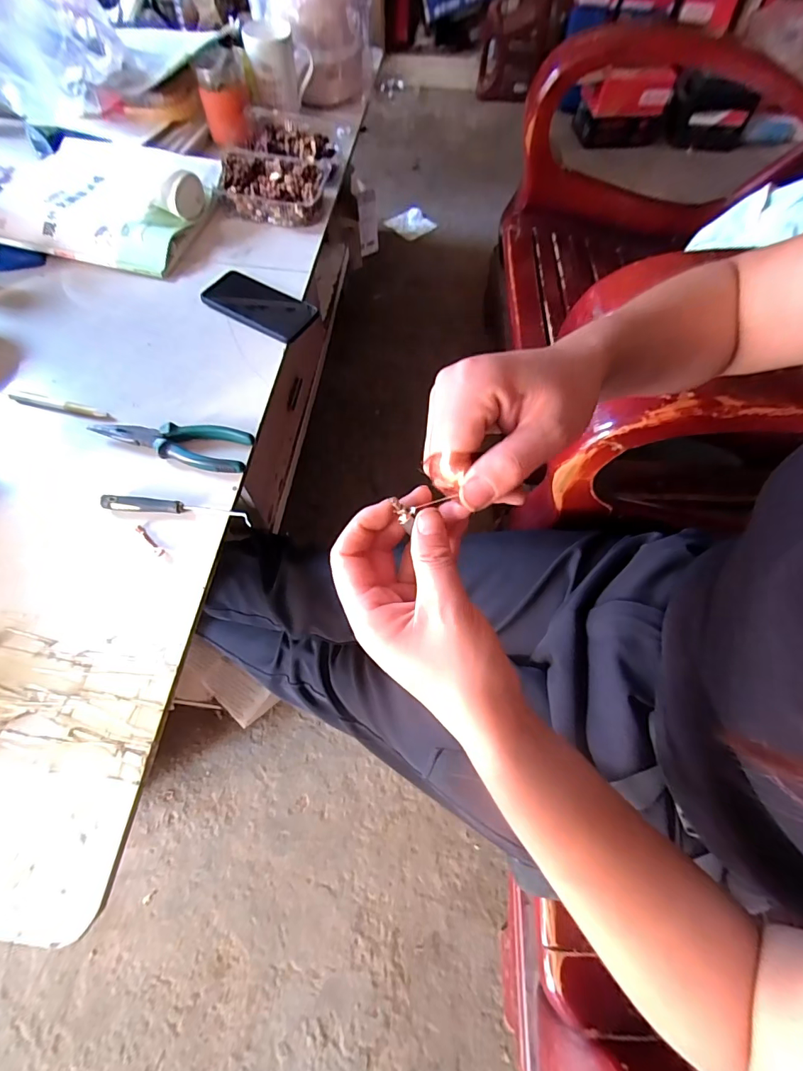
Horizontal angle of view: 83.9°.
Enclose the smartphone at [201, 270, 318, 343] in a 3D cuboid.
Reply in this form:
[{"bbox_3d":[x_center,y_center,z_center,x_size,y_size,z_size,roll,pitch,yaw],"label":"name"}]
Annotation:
[{"bbox_3d":[-0.196,-0.323,0.624,0.149,0.011,0.080,27,68,9],"label":"smartphone"}]

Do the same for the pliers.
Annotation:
[{"bbox_3d":[-0.264,-0.110,0.514,0.174,0.018,0.053,10,65,2],"label":"pliers"}]

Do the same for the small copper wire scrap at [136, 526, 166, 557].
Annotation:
[{"bbox_3d":[-0.264,0.005,0.468,0.047,0.007,0.008,41,69,15],"label":"small copper wire scrap"}]

